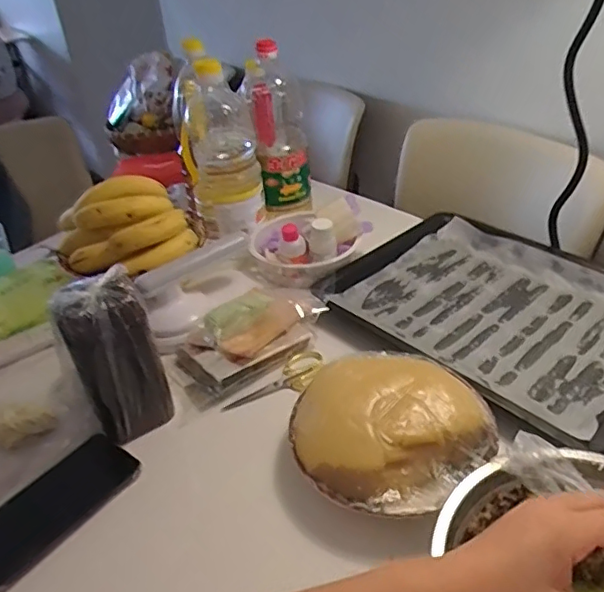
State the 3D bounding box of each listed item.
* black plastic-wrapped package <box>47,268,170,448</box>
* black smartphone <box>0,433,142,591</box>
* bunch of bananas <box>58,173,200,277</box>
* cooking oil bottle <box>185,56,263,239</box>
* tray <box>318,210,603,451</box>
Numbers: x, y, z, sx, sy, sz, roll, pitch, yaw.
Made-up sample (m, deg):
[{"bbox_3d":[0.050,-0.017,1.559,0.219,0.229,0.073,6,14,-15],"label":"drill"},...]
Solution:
[{"bbox_3d":[-0.191,0.070,0.579,0.081,0.181,0.062,-21,38,-20],"label":"black plastic-wrapped package"},{"bbox_3d":[-0.242,0.200,0.537,0.083,0.010,0.163,22,44,34],"label":"black smartphone"},{"bbox_3d":[-0.252,-0.102,0.774,0.173,0.098,0.138,-17,37,-17],"label":"bunch of bananas"},{"bbox_3d":[-0.119,-0.215,0.826,0.101,0.226,0.112,-8,35,-5],"label":"cooking oil bottle"},{"bbox_3d":[0.253,0.016,0.718,0.315,0.035,0.392,-31,42,-31],"label":"tray"}]

